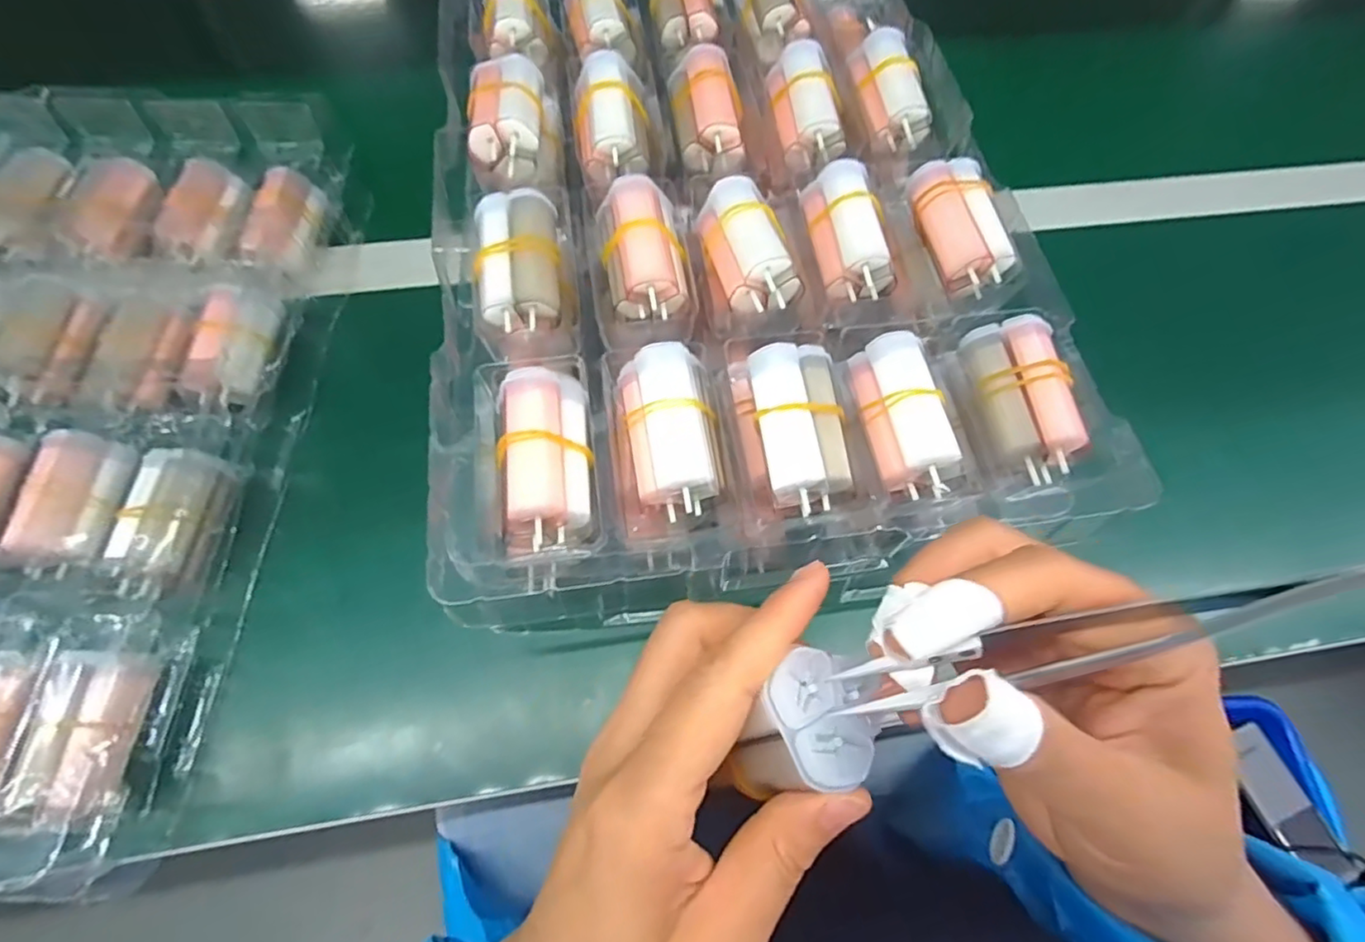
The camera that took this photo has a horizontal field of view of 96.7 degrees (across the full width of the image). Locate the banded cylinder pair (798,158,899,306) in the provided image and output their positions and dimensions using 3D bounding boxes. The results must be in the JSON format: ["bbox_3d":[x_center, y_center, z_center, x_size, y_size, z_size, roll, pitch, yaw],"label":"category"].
[{"bbox_3d":[0.079,-0.116,0.291,0.030,0.024,0.065,-9,67,-6],"label":"banded cylinder pair"}]

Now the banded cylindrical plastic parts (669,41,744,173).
[{"bbox_3d":[0.014,-0.192,0.320,0.035,0.023,0.065,-2,67,-4],"label":"banded cylindrical plastic parts"}]

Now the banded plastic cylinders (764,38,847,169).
[{"bbox_3d":[0.067,-0.197,0.329,0.033,0.025,0.069,-19,71,24],"label":"banded plastic cylinders"}]

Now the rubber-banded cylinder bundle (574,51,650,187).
[{"bbox_3d":[-0.035,-0.183,0.314,0.036,0.027,0.060,-1,66,-3],"label":"rubber-banded cylinder bundle"}]

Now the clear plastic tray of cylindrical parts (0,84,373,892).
[{"bbox_3d":[-0.354,-0.034,0.297,0.281,0.052,0.394,2,66,-2],"label":"clear plastic tray of cylindrical parts"}]

